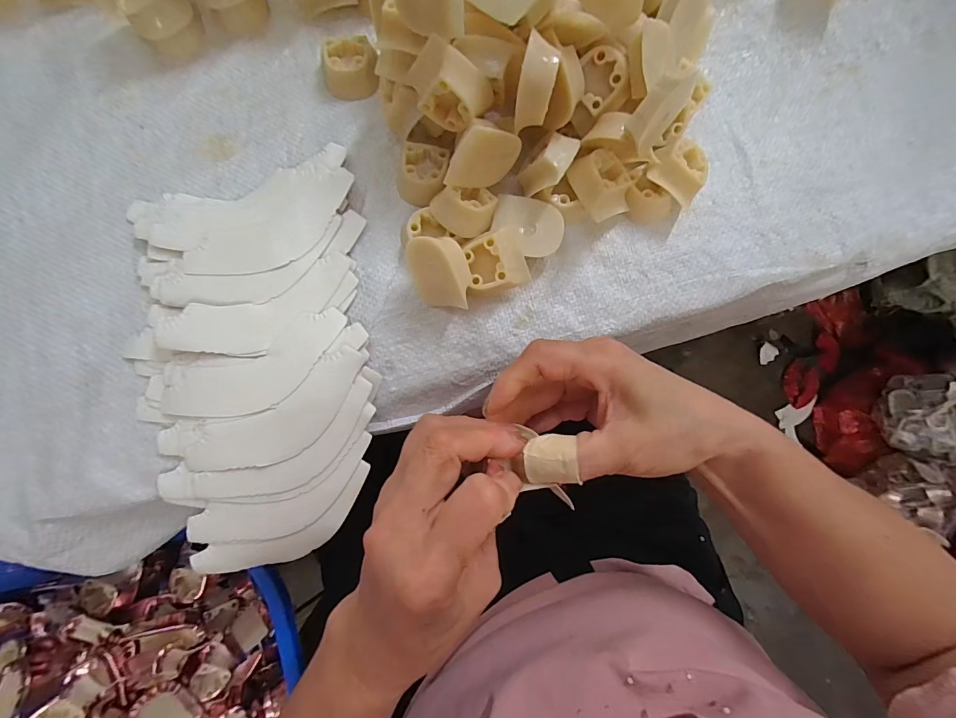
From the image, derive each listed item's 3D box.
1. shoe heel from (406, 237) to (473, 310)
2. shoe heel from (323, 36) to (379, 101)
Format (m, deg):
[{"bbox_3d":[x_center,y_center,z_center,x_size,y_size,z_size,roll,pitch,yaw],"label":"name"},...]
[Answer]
[{"bbox_3d":[-0.022,-0.050,0.249,0.031,0.045,0.045,-21,83,-5],"label":"shoe heel"},{"bbox_3d":[-0.088,-0.201,0.280,0.037,0.016,0.035,-5,82,-3],"label":"shoe heel"}]

